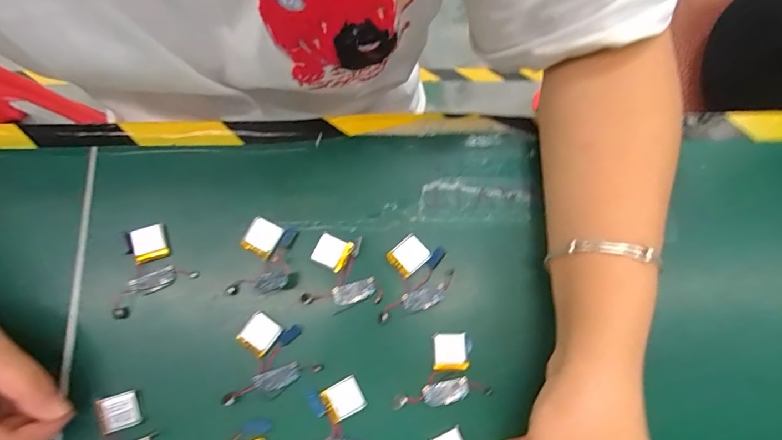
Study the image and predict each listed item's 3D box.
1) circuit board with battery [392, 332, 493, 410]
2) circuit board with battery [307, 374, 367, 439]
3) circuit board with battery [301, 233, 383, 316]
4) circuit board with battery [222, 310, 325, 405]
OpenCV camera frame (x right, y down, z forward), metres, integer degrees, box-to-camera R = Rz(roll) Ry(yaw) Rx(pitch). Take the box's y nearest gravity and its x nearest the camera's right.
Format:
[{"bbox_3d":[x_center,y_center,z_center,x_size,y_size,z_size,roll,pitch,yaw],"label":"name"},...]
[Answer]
[{"bbox_3d":[0.030,0.099,0.275,0.061,0.005,0.043,-10,79,-2],"label":"circuit board with battery"},{"bbox_3d":[-0.038,0.136,0.268,0.052,0.005,0.056,-19,79,-4],"label":"circuit board with battery"},{"bbox_3d":[-0.038,0.037,0.290,0.050,0.004,0.052,-16,79,-4],"label":"circuit board with battery"},{"bbox_3d":[-0.086,0.091,0.278,0.059,0.006,0.051,-29,80,-6],"label":"circuit board with battery"}]

